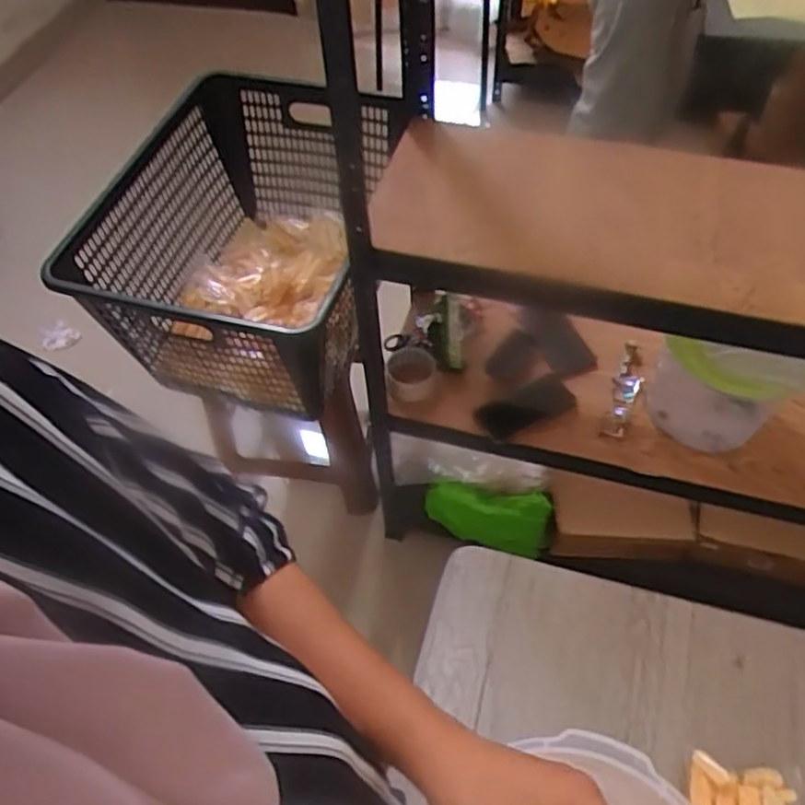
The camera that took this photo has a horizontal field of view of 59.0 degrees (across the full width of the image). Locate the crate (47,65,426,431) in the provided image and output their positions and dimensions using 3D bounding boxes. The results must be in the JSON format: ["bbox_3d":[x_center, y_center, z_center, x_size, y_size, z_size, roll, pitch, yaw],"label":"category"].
[{"bbox_3d":[-0.246,-0.284,1.209,0.397,0.317,0.501,8,55,10],"label":"crate"}]

